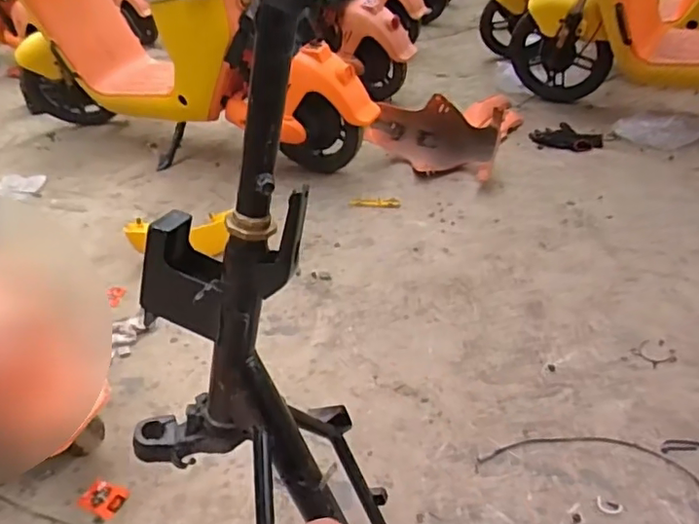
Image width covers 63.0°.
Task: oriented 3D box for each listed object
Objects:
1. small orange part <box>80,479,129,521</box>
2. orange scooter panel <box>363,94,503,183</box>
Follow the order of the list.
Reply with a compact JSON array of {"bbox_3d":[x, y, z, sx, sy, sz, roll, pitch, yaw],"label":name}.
[{"bbox_3d":[-0.402,0.383,0.929,0.073,0.006,0.047,11,37,20],"label":"small orange part"},{"bbox_3d":[0.274,-0.417,1.899,0.473,0.201,0.146,21,41,30],"label":"orange scooter panel"}]

